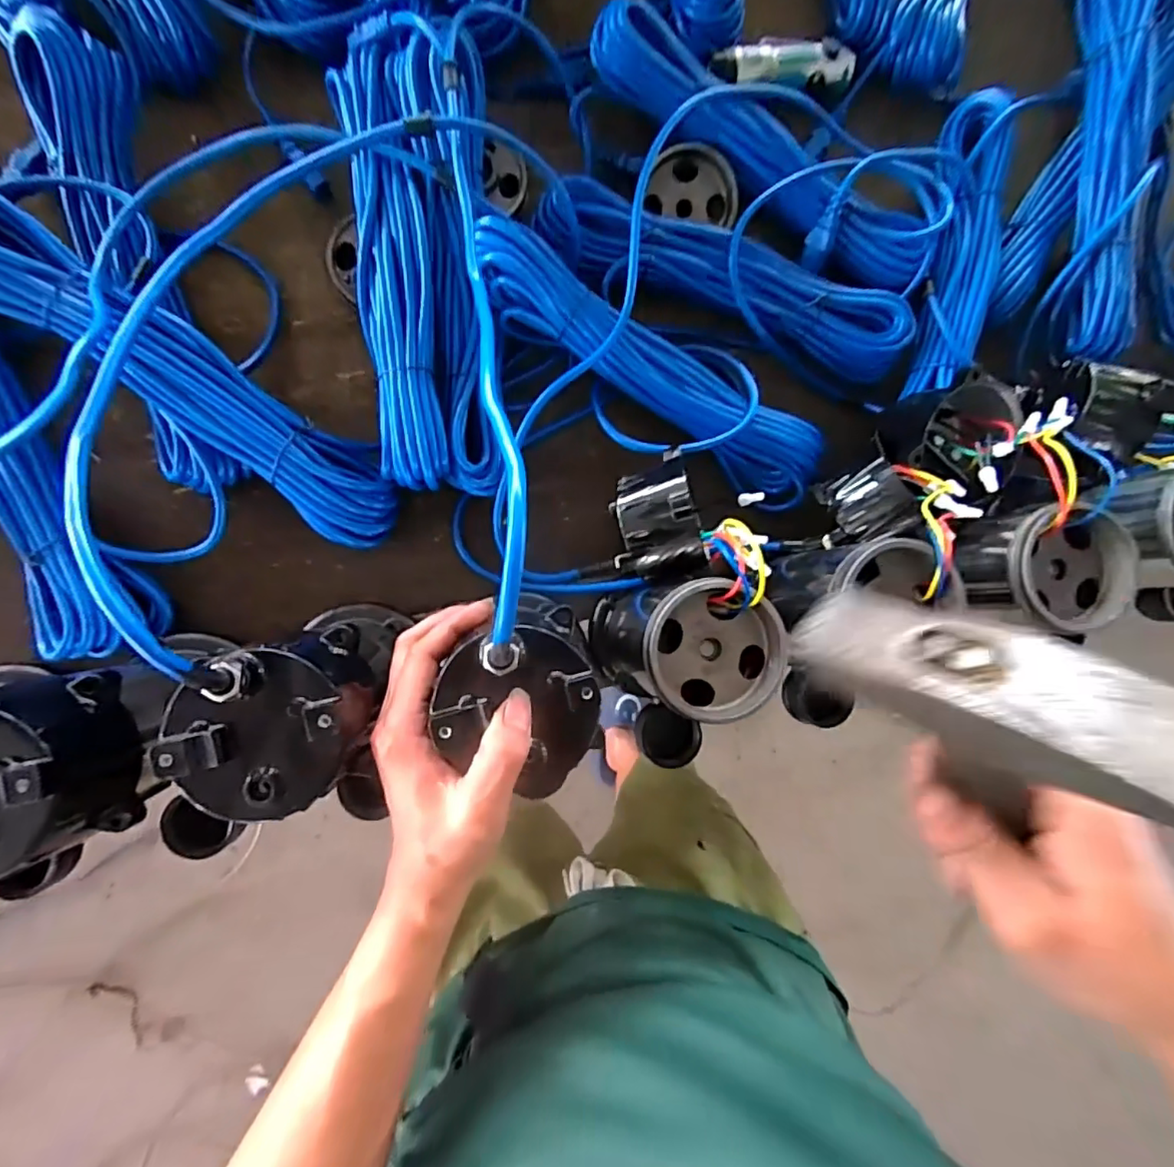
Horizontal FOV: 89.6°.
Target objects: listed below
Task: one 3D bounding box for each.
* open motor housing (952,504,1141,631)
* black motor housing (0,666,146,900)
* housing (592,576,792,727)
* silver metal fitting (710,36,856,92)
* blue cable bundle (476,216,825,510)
[{"bbox_3d":[0.328,-0.008,0.429,0.106,0.067,0.090,4,89,-8],"label":"open motor housing"},{"bbox_3d":[-0.278,0.092,0.291,0.088,0.073,0.085,0,89,-8],"label":"black motor housing"},{"bbox_3d":[0.059,0.043,0.444,0.089,0.159,0.088,0,89,-8],"label":"housing"},{"bbox_3d":[0.181,-0.479,0.549,0.137,0.026,0.037,-11,91,-8],"label":"silver metal fitting"},{"bbox_3d":[0.055,-0.178,0.502,0.343,0.073,0.099,29,86,-7],"label":"blue cable bundle"}]

